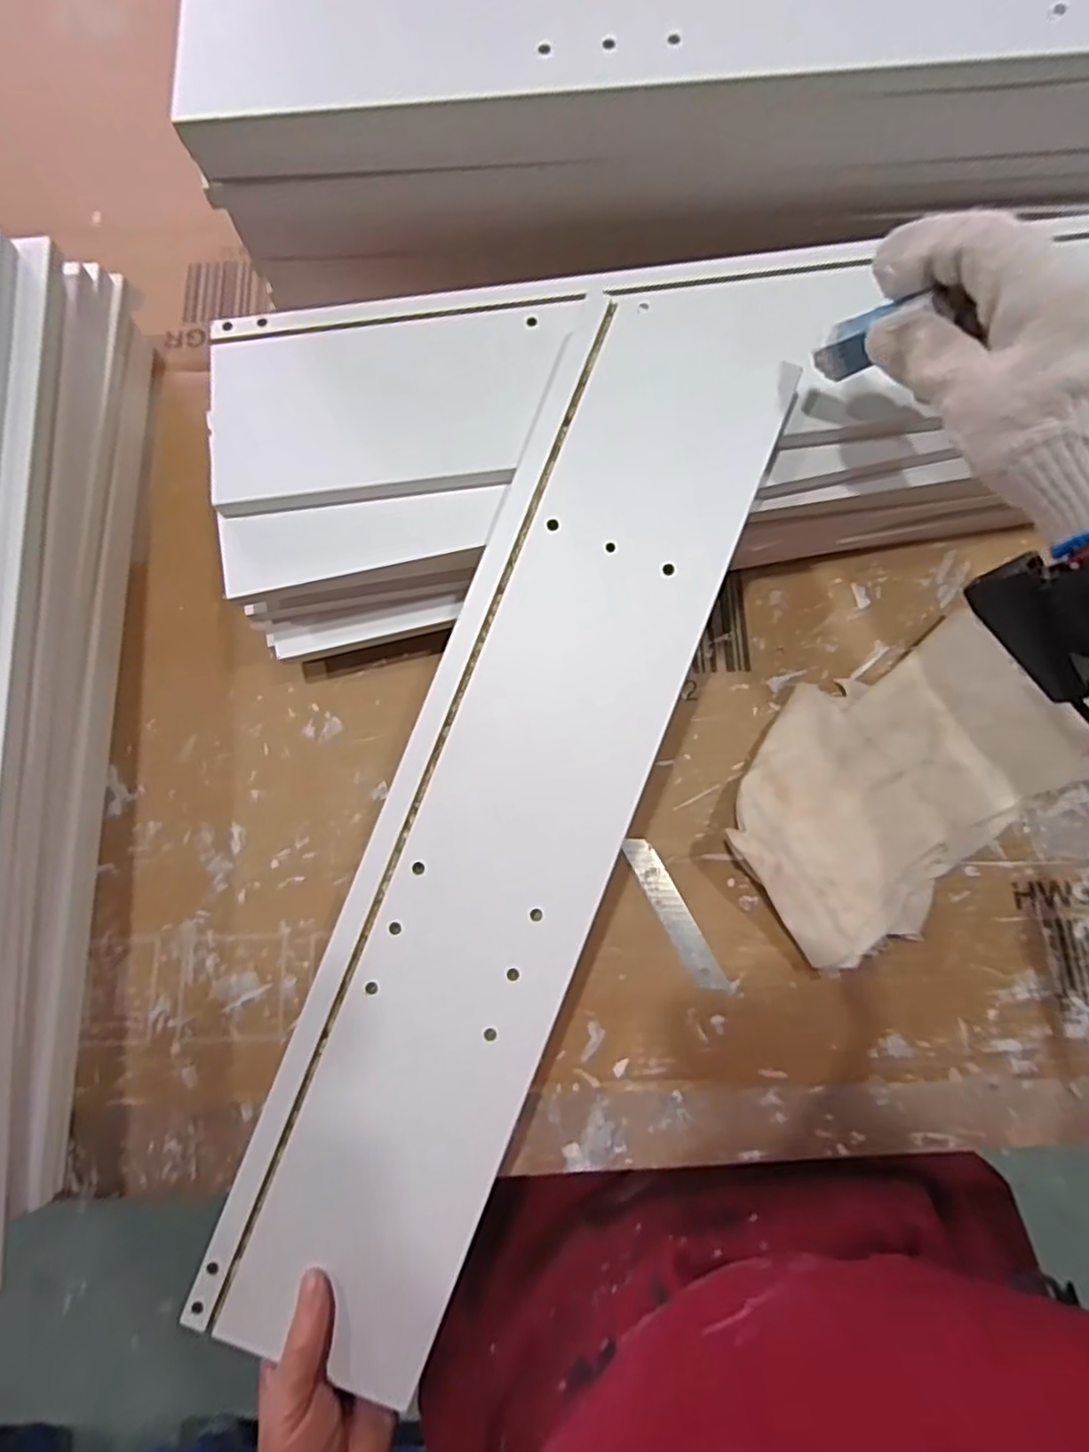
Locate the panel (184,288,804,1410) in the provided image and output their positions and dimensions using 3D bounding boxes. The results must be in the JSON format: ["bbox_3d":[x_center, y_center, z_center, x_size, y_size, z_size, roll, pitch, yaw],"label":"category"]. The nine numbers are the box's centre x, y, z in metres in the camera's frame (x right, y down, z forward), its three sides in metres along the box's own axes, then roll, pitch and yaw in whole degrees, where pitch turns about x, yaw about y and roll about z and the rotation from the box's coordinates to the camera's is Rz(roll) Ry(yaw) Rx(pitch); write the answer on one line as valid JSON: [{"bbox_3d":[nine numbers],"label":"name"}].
[{"bbox_3d":[-0.017,0.040,0.334,0.120,0.016,0.550,21,88,6],"label":"panel"}]

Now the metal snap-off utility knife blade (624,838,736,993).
[{"bbox_3d":[0.078,0.112,0.390,0.018,0.004,0.099,-28,77,-5],"label":"metal snap-off utility knife blade"}]

